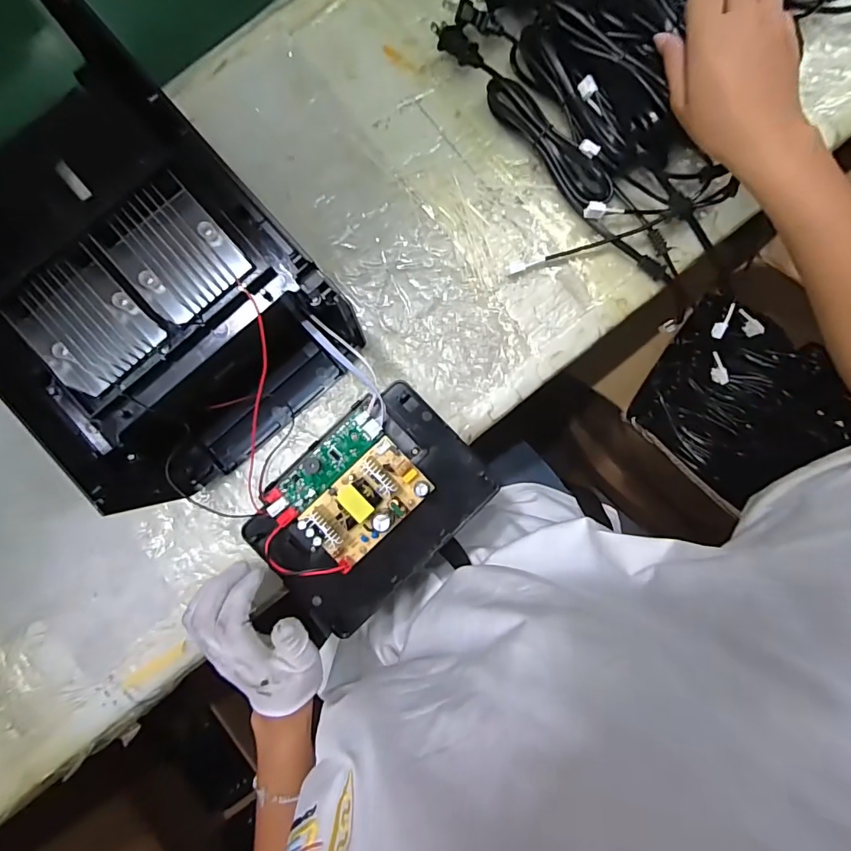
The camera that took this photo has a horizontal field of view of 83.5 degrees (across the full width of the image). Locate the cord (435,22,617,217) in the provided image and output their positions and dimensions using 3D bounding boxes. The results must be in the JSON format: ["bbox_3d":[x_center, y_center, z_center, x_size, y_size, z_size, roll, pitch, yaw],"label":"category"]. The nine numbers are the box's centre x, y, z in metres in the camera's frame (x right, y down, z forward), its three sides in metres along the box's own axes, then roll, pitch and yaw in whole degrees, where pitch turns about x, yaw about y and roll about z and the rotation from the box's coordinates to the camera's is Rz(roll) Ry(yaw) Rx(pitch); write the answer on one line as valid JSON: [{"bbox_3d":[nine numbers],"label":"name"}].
[{"bbox_3d":[0.092,-0.269,0.415,0.035,0.028,0.206,-39,88,-3],"label":"cord"}]

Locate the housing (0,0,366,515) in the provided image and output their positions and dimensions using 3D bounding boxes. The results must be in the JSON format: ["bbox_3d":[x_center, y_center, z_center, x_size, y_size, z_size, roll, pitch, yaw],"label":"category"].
[{"bbox_3d":[-0.232,-0.131,0.354,0.189,0.138,0.325,-41,88,-3],"label":"housing"}]

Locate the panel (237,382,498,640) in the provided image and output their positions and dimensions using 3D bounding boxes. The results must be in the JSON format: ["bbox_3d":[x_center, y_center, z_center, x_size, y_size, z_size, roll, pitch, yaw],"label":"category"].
[{"bbox_3d":[-0.047,0.066,0.392,0.185,0.043,0.132,-43,87,-1],"label":"panel"}]

